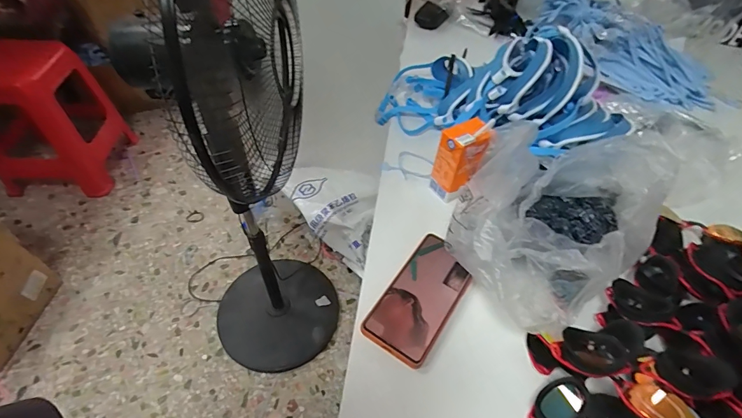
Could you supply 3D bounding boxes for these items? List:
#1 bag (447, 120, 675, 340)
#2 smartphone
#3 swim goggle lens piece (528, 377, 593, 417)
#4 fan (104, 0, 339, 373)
[{"bbox_3d":[0.206,0.010,0.461,0.184,0.137,0.262,25,53,17],"label":"bag"},{"bbox_3d":[0.062,0.101,0.458,0.077,0.008,0.158,30,54,20],"label":"smartphone"},{"bbox_3d":[0.186,0.195,0.383,0.064,0.018,0.040,-20,54,-19],"label":"swim goggle lens piece"},{"bbox_3d":[-0.263,-0.007,0.854,0.340,1.100,0.327,-27,56,-23],"label":"fan"}]

